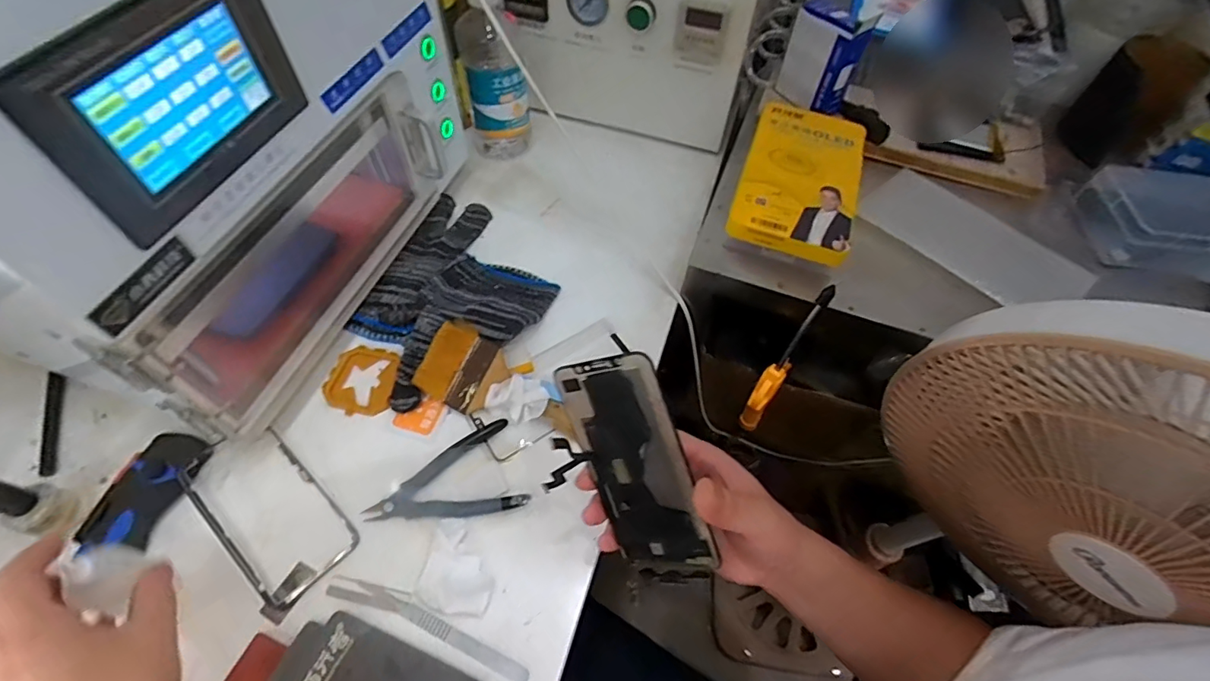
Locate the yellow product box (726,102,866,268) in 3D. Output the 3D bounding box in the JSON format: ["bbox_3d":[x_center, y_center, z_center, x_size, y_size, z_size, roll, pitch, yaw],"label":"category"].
[{"bbox_3d":[0.187,-0.158,0.508,0.103,0.019,0.194,18,59,8],"label":"yellow product box"}]

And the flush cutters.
[{"bbox_3d":[-0.125,0.108,0.414,0.113,0.009,0.075,-14,59,-11],"label":"flush cutters"}]

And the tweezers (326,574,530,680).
[{"bbox_3d":[-0.121,0.195,0.366,0.151,0.005,0.019,19,58,10],"label":"tweezers"}]

